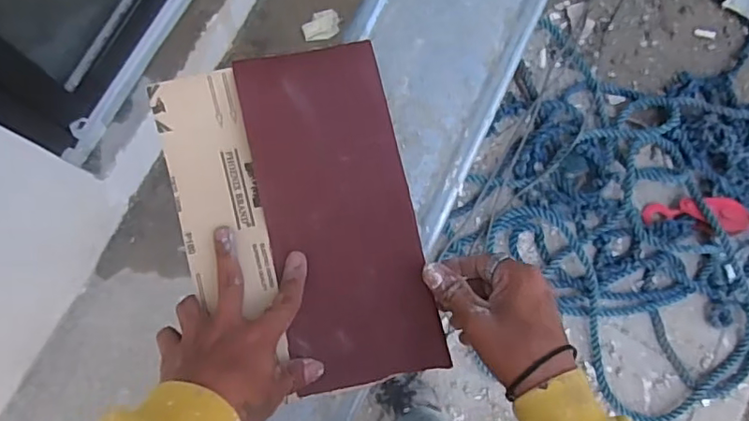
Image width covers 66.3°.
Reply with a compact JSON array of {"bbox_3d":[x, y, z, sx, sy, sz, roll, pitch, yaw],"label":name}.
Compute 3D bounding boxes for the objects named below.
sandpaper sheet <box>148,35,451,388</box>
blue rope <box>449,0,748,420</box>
[{"bbox_3d":[-0.058,0.008,0.450,0.175,0.017,0.260,-14,85,1],"label":"sandpaper sheet"},{"bbox_3d":[0.731,-0.176,1.404,0.893,0.100,1.214,32,80,1],"label":"blue rope"}]

